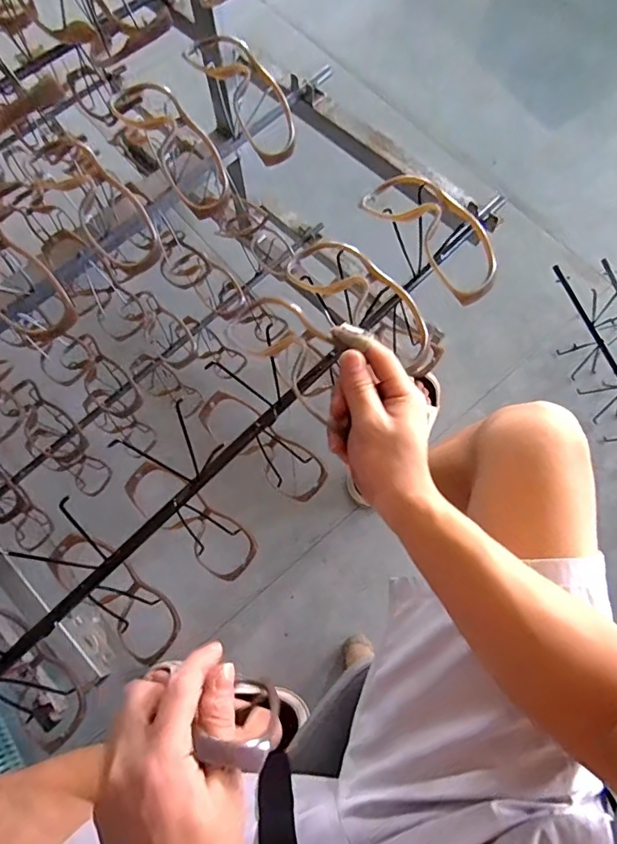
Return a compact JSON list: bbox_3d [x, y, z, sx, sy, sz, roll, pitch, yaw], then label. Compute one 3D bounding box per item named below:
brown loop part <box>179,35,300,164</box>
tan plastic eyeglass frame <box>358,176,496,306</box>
[{"bbox_3d":[-0.058,-0.304,0.447,0.049,0.041,0.137,-36,88,-11],"label":"brown loop part"},{"bbox_3d":[0.103,-0.154,0.397,0.121,0.036,0.061,43,76,13],"label":"tan plastic eyeglass frame"}]

